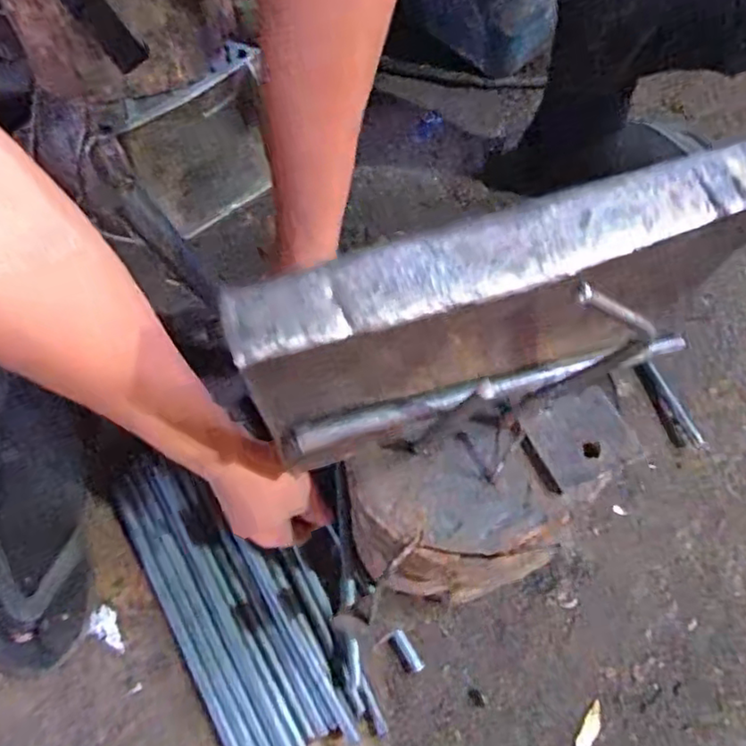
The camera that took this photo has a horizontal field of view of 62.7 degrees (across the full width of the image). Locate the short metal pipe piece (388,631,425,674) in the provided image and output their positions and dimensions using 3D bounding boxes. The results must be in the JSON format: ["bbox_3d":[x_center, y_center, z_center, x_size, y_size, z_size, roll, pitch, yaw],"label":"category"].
[{"bbox_3d":[0.028,0.249,0.546,0.018,0.015,0.037,-34,74,-10],"label":"short metal pipe piece"}]

